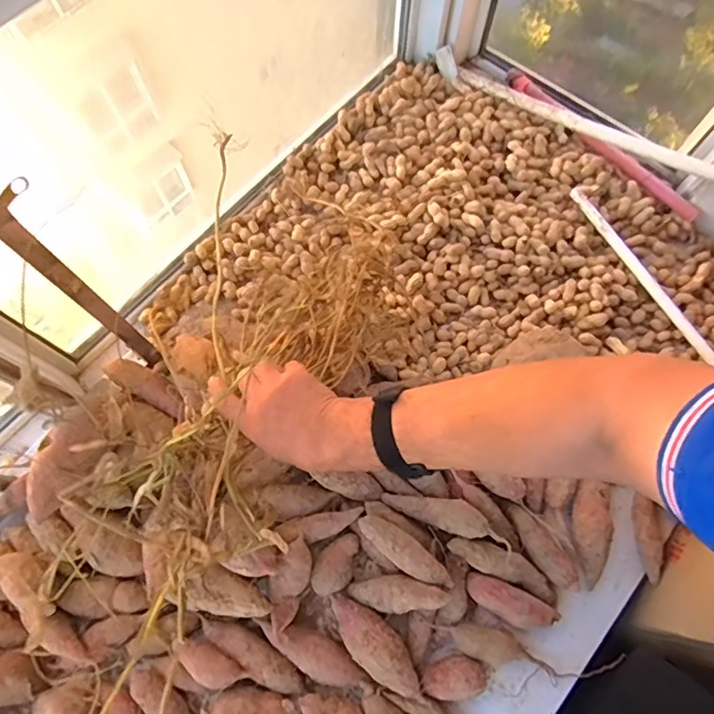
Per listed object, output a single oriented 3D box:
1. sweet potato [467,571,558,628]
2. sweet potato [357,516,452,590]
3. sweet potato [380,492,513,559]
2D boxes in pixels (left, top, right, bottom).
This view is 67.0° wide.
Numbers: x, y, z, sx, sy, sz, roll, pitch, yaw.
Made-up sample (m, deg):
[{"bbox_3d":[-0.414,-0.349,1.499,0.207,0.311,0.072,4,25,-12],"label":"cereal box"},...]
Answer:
[{"bbox_3d":[0.183,0.293,0.643,0.111,0.040,0.038,23,73,7],"label":"sweet potato"},{"bbox_3d":[0.056,0.229,0.636,0.121,0.035,0.034,38,75,11],"label":"sweet potato"},{"bbox_3d":[0.110,0.191,0.657,0.158,0.034,0.040,15,72,18],"label":"sweet potato"}]

